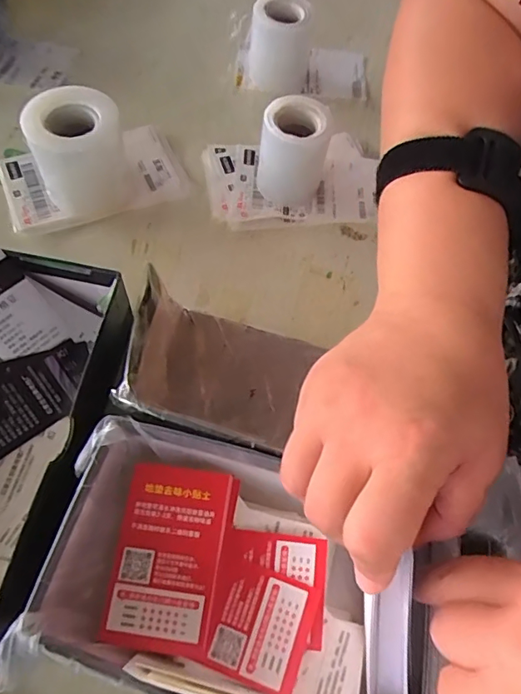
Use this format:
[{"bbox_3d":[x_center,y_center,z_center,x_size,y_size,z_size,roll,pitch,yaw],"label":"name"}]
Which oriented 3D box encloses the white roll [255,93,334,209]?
[{"bbox_3d":[0.025,-0.155,0.397,0.051,0.068,0.047,2,63,-4],"label":"white roll"}]

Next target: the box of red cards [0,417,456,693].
[{"bbox_3d":[-0.007,0.119,0.255,0.192,0.052,0.120,10,60,2],"label":"box of red cards"}]

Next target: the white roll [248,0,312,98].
[{"bbox_3d":[0.020,-0.284,0.471,0.057,0.068,0.044,17,60,3],"label":"white roll"}]

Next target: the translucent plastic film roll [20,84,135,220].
[{"bbox_3d":[-0.134,-0.145,0.379,0.070,0.075,0.064,-20,65,-17],"label":"translucent plastic film roll"}]

